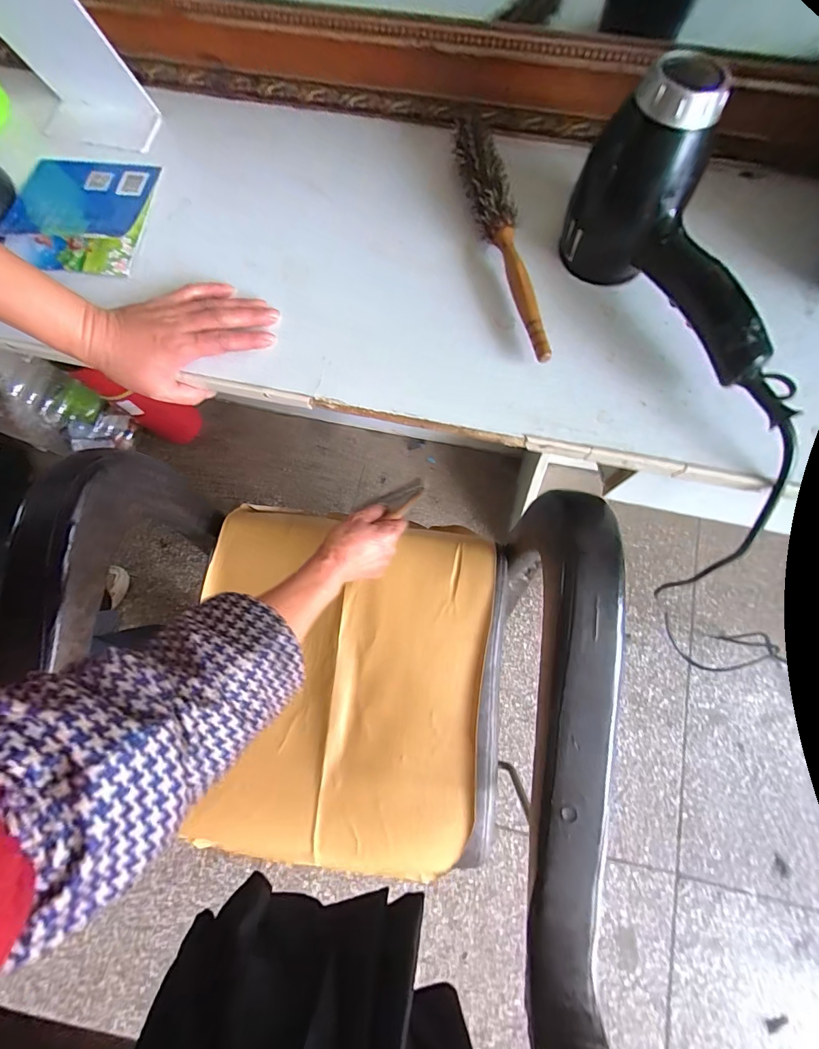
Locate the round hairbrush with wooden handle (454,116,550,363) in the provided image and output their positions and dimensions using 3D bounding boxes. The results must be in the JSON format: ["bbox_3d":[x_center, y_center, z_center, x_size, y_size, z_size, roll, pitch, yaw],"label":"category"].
[{"bbox_3d":[0.088,-0.254,0.364,0.029,0.046,0.236,-16,76,-2],"label":"round hairbrush with wooden handle"}]

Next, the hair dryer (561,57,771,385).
[{"bbox_3d":[0.210,-0.211,0.324,0.068,0.119,0.211,-31,92,-6],"label":"hair dryer"}]

